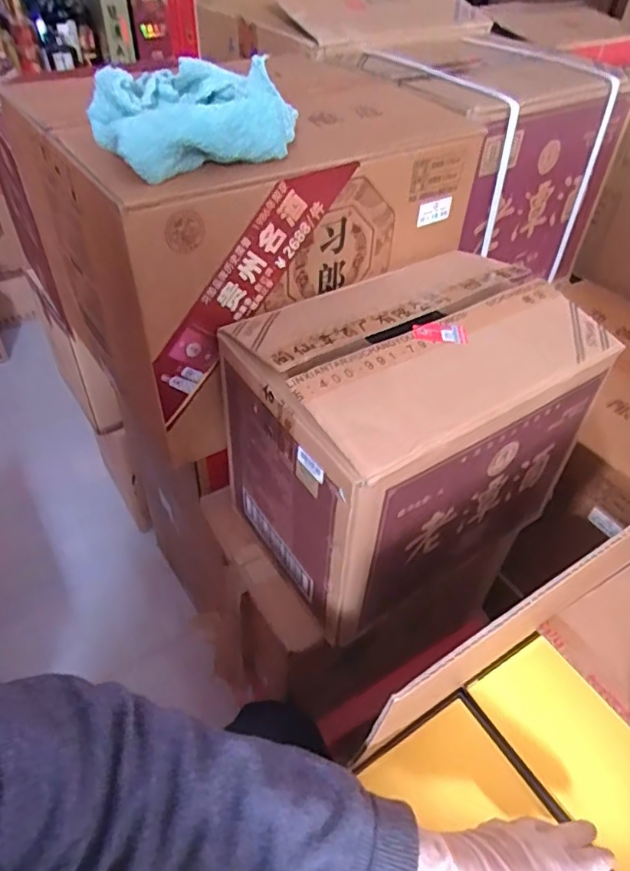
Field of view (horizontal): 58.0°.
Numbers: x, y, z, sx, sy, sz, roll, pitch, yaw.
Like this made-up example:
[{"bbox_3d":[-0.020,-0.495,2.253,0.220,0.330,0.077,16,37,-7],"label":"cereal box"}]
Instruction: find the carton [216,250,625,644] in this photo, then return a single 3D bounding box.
[{"bbox_3d":[0.096,-0.009,0.622,0.331,0.266,0.235,-23,50,-24],"label":"carton"}]

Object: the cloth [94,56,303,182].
[{"bbox_3d":[-0.098,-0.265,0.473,0.154,0.069,0.087,-32,54,-30],"label":"cloth"}]

